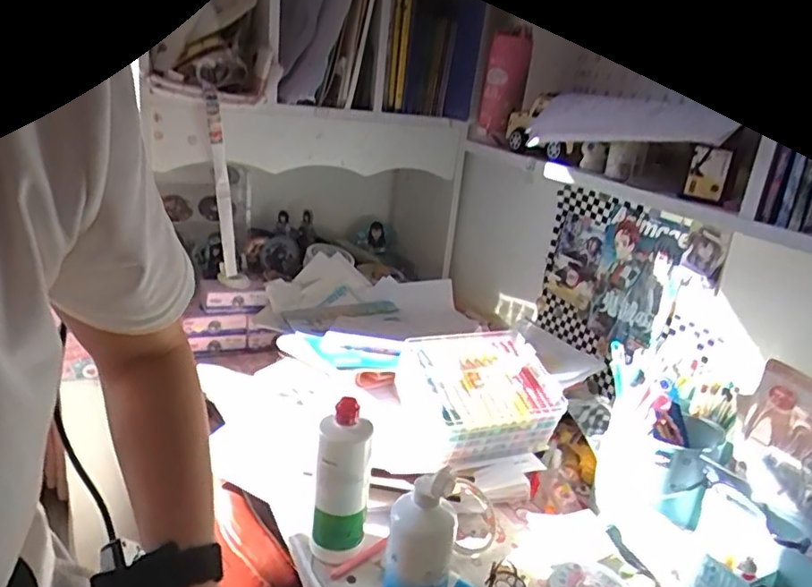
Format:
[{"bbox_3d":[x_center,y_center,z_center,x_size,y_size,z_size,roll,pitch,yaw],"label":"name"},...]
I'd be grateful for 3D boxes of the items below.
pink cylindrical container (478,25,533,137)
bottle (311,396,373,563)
[{"bbox_3d":[0.155,-0.335,0.941,0.063,0.155,0.080,8,20,4],"label":"pink cylindrical container"},{"bbox_3d":[-0.066,0.201,0.616,0.052,0.185,0.043,4,20,-5],"label":"bottle"}]

